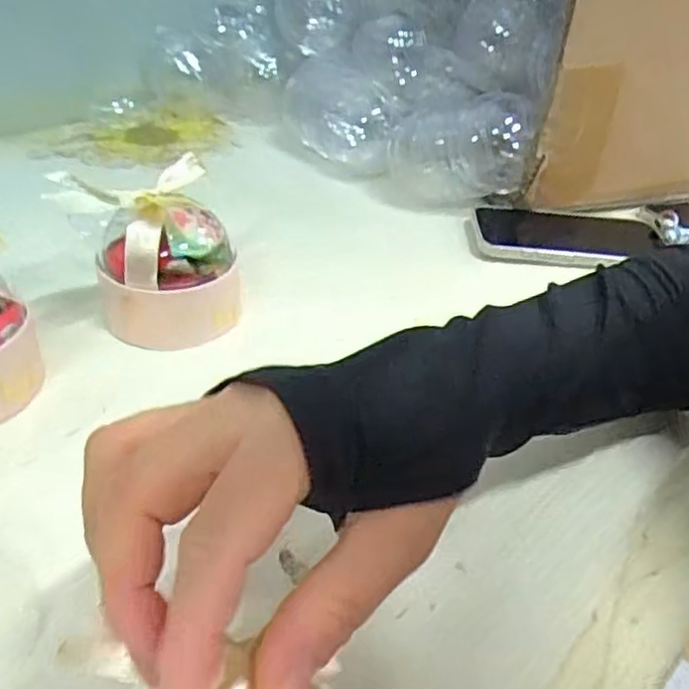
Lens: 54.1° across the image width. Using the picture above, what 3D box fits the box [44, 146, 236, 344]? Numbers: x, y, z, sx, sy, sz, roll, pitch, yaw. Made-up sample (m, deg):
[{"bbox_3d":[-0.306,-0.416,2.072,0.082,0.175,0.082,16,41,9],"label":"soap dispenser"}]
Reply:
[{"bbox_3d":[-0.106,-0.047,0.399,0.081,0.095,0.068,-19,42,-27],"label":"box"}]

